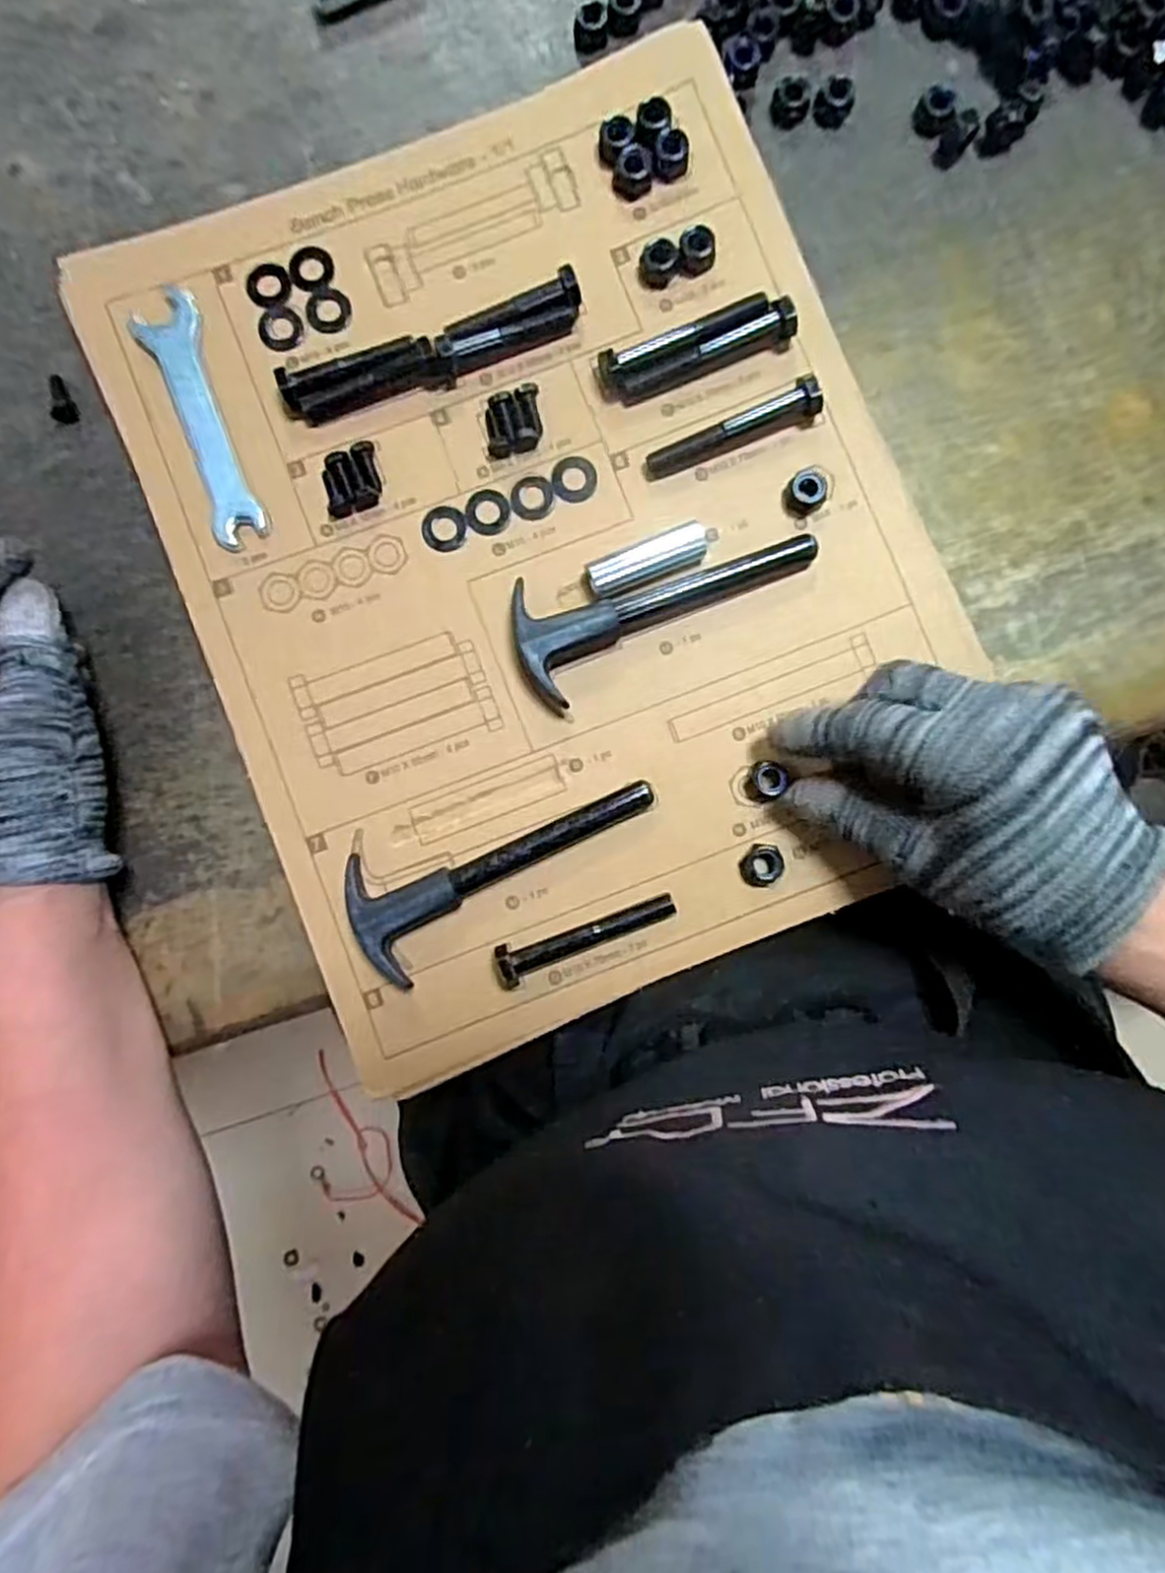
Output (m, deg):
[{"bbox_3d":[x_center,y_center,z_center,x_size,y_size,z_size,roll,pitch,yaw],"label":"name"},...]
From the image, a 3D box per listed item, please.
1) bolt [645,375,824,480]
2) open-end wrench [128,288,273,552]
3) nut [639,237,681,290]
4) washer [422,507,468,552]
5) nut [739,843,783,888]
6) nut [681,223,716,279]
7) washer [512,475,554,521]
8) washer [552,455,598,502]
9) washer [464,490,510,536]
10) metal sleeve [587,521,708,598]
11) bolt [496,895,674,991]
[{"bbox_3d":[0.062,-0.152,0.319,0.074,0.019,0.015,-22,86,-1],"label":"bolt"},{"bbox_3d":[-0.163,-0.159,0.328,0.028,0.004,0.113,-23,86,-1],"label":"open-end wrench"},{"bbox_3d":[0.033,-0.225,0.326,0.016,0.013,0.013,15,86,2],"label":"nut"},{"bbox_3d":[-0.060,-0.112,0.327,0.019,0.004,0.020,0,86,1],"label":"washer"},{"bbox_3d":[0.074,0.033,0.314,0.016,0.005,0.018,36,87,3],"label":"nut"},{"bbox_3d":[0.049,-0.228,0.322,0.015,0.011,0.013,-5,86,1],"label":"nut"},{"bbox_3d":[-0.022,-0.125,0.327,0.019,0.004,0.019,0,86,1],"label":"washer"},{"bbox_3d":[-0.004,-0.134,0.328,0.020,0.004,0.020,0,86,1],"label":"washer"},{"bbox_3d":[-0.041,-0.119,0.327,0.019,0.004,0.020,-5,86,1],"label":"washer"},{"bbox_3d":[0.028,-0.094,0.320,0.051,0.012,0.016,-23,86,-1],"label":"metal sleeve"},{"bbox_3d":[0.002,0.060,0.307,0.075,0.019,0.016,-22,86,-1],"label":"bolt"}]

